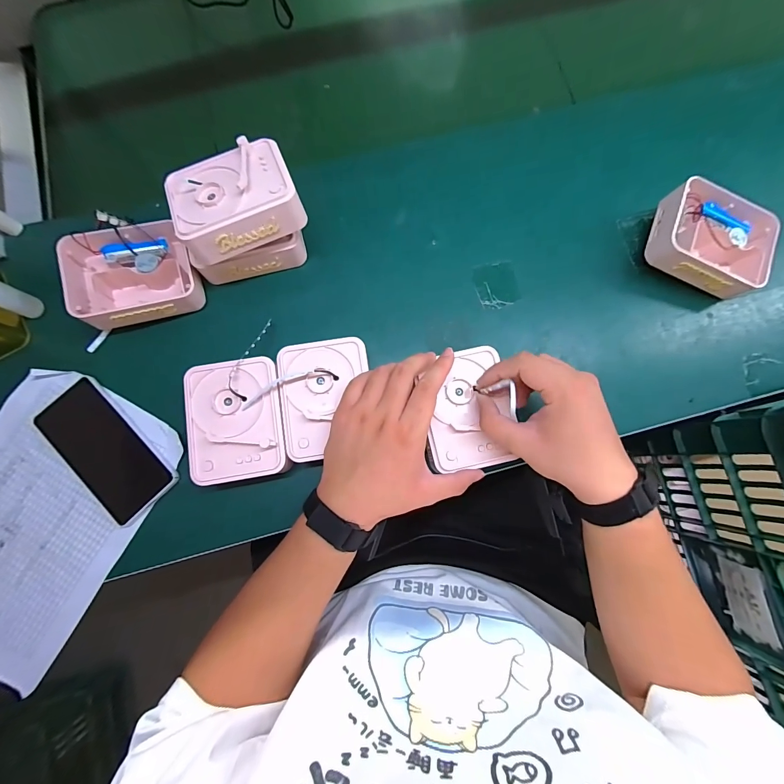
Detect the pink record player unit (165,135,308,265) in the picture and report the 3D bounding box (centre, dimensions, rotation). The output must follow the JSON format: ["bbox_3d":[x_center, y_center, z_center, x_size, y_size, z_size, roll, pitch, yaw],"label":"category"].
[{"bbox_3d":[-0.166,-0.204,0.373,0.124,0.038,0.096,-21,80,-4],"label":"pink record player unit"}]

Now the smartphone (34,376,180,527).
[{"bbox_3d":[-0.321,0.065,0.395,0.164,0.006,0.080,43,82,7],"label":"smartphone"}]

